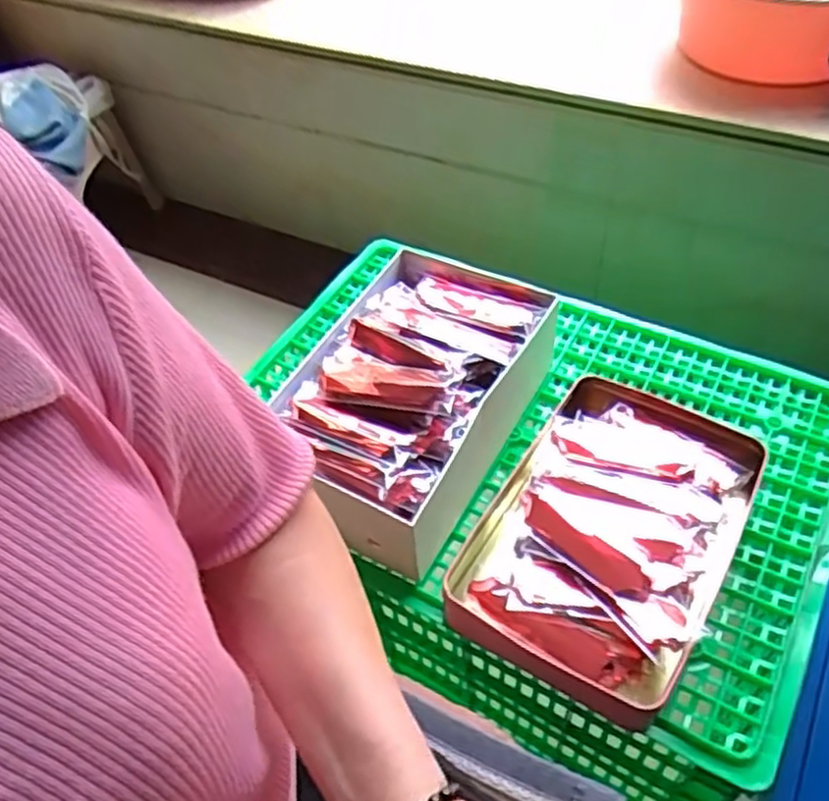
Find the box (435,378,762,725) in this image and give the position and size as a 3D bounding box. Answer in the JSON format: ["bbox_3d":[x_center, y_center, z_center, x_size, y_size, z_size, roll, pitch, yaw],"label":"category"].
[{"bbox_3d":[0.180,0.120,0.687,0.221,0.066,0.312,24,57,23],"label":"box"}]

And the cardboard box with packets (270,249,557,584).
[{"bbox_3d":[-0.004,-0.015,0.777,0.228,0.106,0.316,23,56,23],"label":"cardboard box with packets"}]

